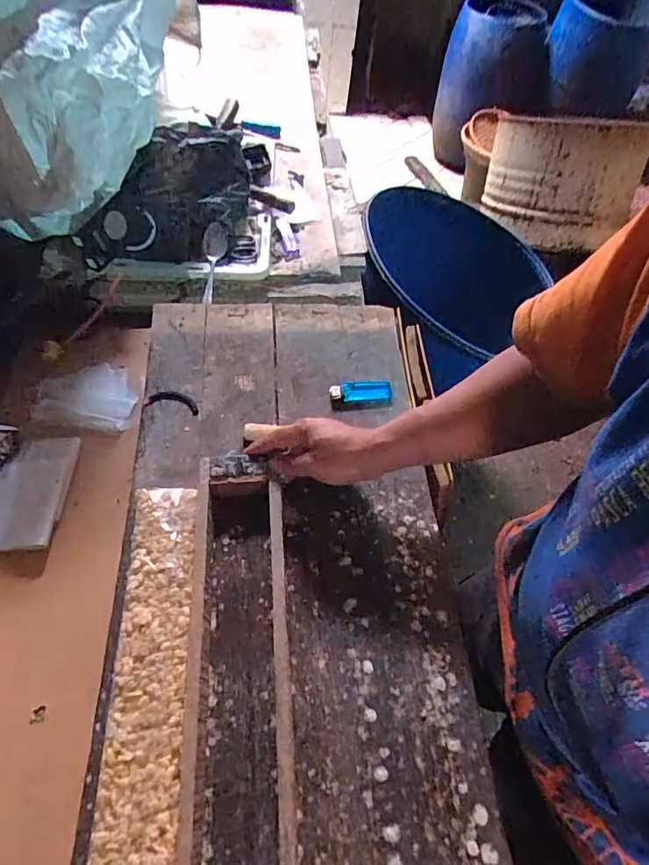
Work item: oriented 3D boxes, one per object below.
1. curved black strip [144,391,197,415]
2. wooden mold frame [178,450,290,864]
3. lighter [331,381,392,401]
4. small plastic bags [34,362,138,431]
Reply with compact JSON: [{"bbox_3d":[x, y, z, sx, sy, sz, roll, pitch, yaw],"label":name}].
[{"bbox_3d":[-0.196,-0.041,0.644,0.072,0.006,0.029,12,55,1],"label":"curved black strip"},{"bbox_3d":[-0.078,0.208,0.455,0.086,0.037,0.427,-2,55,-4],"label":"wooden mold frame"},{"bbox_3d":[0.049,-0.056,0.665,0.084,0.014,0.029,-5,56,-11],"label":"lighter"},{"bbox_3d":[-0.322,-0.055,0.682,0.132,0.017,0.111,7,55,-3],"label":"small plastic bags"}]

